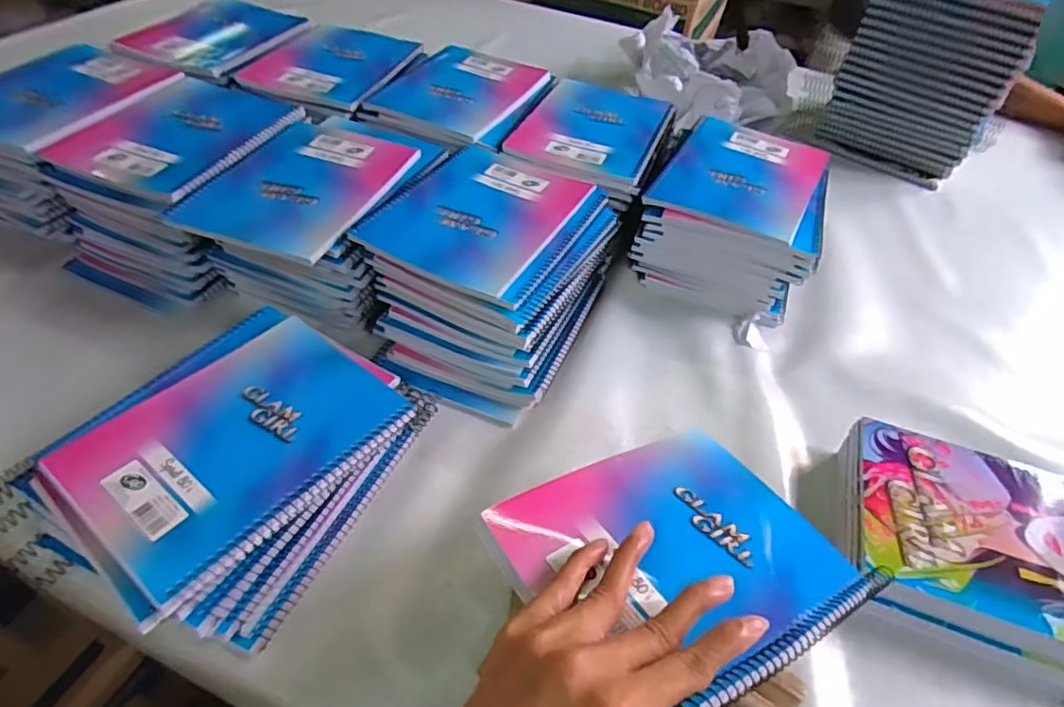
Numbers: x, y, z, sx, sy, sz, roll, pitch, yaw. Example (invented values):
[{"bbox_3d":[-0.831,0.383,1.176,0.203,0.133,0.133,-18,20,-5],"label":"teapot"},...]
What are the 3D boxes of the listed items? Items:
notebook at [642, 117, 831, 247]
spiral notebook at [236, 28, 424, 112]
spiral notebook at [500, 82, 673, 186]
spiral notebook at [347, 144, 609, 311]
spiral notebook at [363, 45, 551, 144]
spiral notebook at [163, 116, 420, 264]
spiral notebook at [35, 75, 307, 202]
[{"bbox_3d":[0.220,-0.188,0.623,0.149,0.010,0.193,24,50,15],"label":"notebook"},{"bbox_3d":[-0.246,-0.354,0.727,0.153,0.013,0.185,18,49,10],"label":"spiral notebook"},{"bbox_3d":[0.072,-0.259,0.672,0.152,0.009,0.207,20,49,12],"label":"spiral notebook"},{"bbox_3d":[-0.042,-0.128,0.543,0.159,0.015,0.204,23,50,14],"label":"spiral notebook"},{"bbox_3d":[-0.082,-0.318,0.715,0.149,0.016,0.192,26,51,17],"label":"spiral notebook"},{"bbox_3d":[-0.207,-0.168,0.563,0.154,0.011,0.216,20,49,12],"label":"spiral notebook"},{"bbox_3d":[-0.354,-0.229,0.598,0.167,0.008,0.205,18,49,10],"label":"spiral notebook"}]

